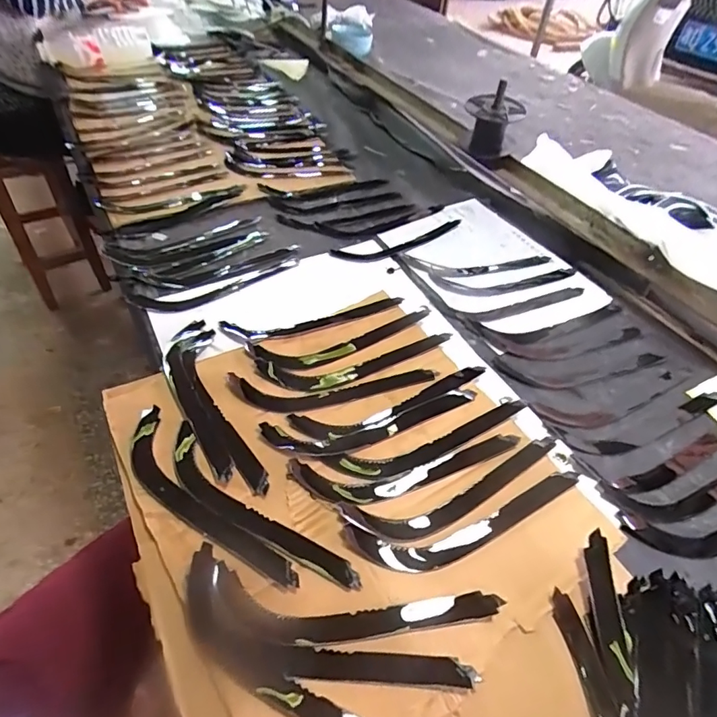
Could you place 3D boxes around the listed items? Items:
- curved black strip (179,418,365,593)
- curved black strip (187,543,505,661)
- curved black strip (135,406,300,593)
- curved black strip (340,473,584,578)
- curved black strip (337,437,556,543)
[{"bbox_3d":[-0.091,0.127,0.400,0.212,0.013,0.039,32,51,21],"label":"curved black strip"},{"bbox_3d":[-0.014,0.186,0.353,0.228,0.018,0.066,5,46,-2],"label":"curved black strip"},{"bbox_3d":[-0.133,0.119,0.394,0.204,0.012,0.044,37,53,25],"label":"curved black strip"},{"bbox_3d":[0.099,0.138,0.399,0.208,0.009,0.048,-8,48,-15],"label":"curved black strip"},{"bbox_3d":[0.092,0.116,0.418,0.209,0.009,0.046,-14,50,-19],"label":"curved black strip"}]

